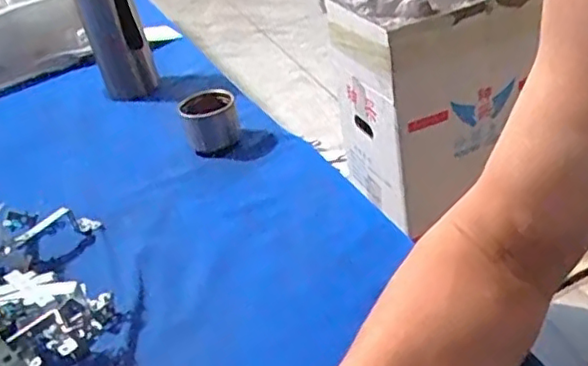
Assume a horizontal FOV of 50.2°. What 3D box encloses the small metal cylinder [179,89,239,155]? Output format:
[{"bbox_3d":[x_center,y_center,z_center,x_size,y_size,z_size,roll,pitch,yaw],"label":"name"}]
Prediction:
[{"bbox_3d":[-0.095,-0.071,0.713,0.061,0.059,0.073,-9,35,-1],"label":"small metal cylinder"}]

